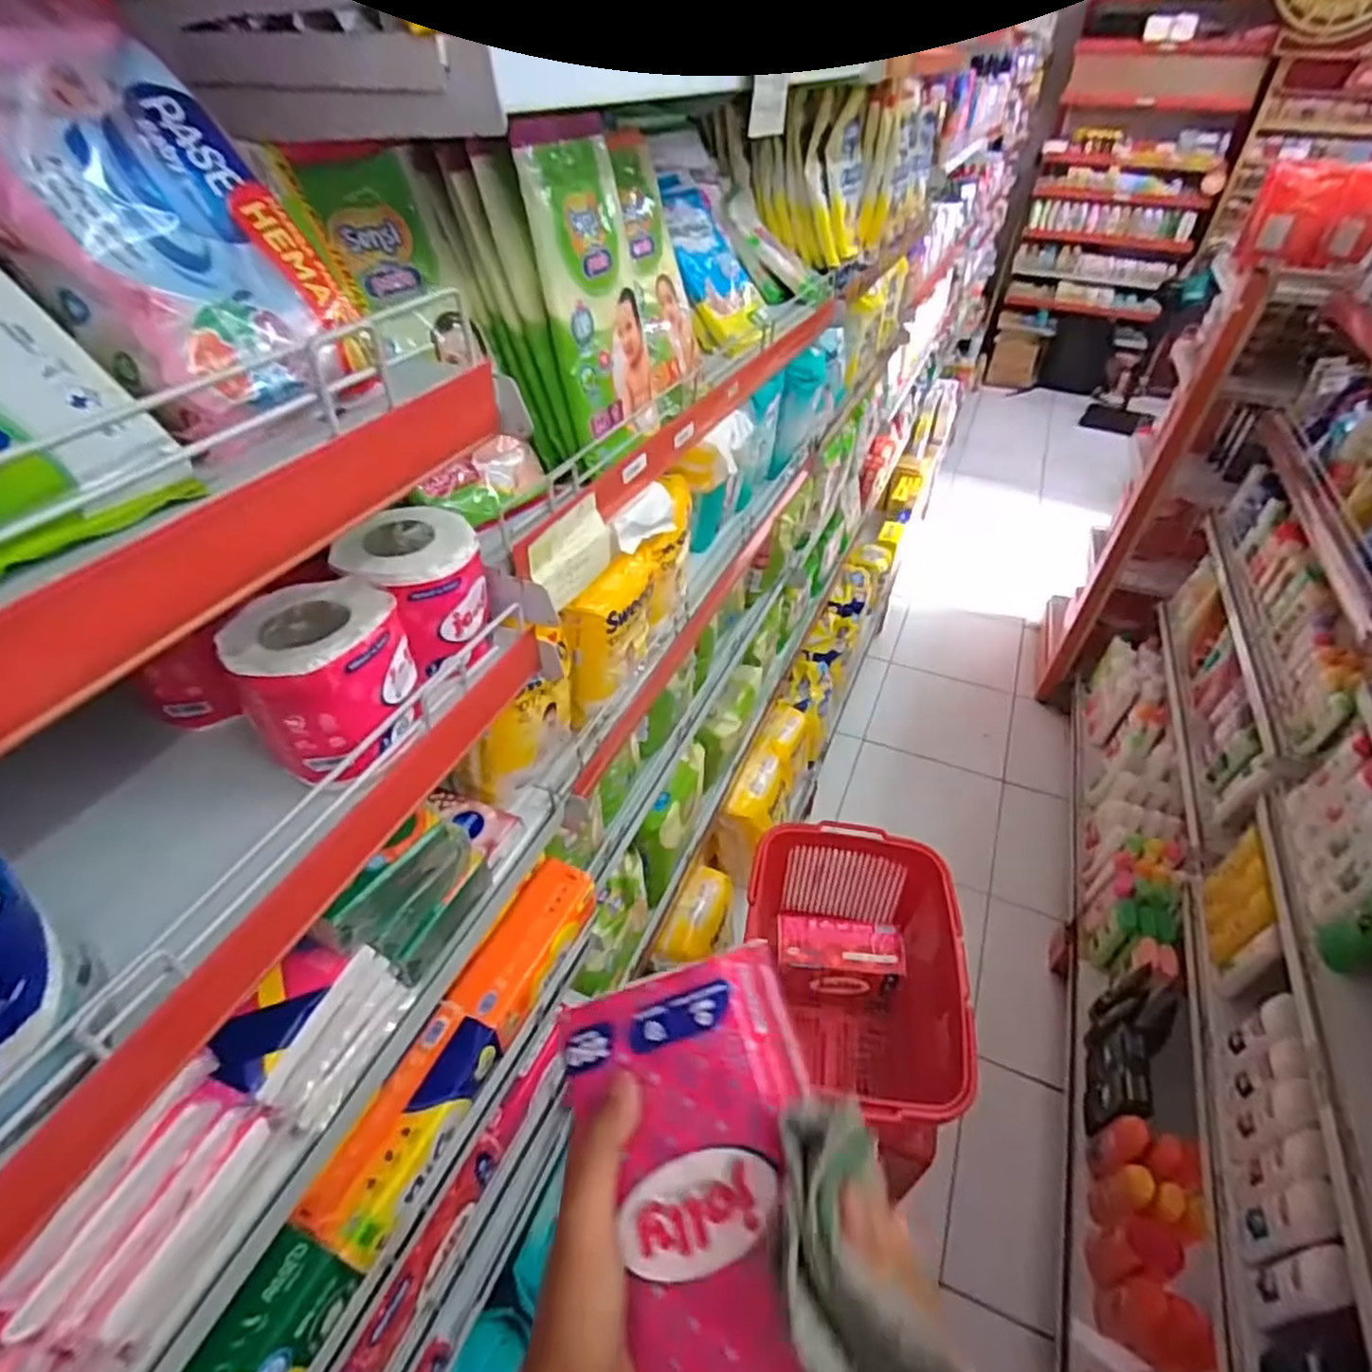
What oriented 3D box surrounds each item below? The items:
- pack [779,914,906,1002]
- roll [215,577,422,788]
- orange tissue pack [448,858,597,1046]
[{"bbox_3d":[0.235,0.425,1.115,0.183,0.107,0.103,3,41,2],"label":"pack"},{"bbox_3d":[-0.213,-0.005,0.429,0.082,0.082,0.087,1,41,-1],"label":"roll"},{"bbox_3d":[-0.157,0.255,0.710,0.068,0.043,0.175,16,43,16],"label":"orange tissue pack"}]

